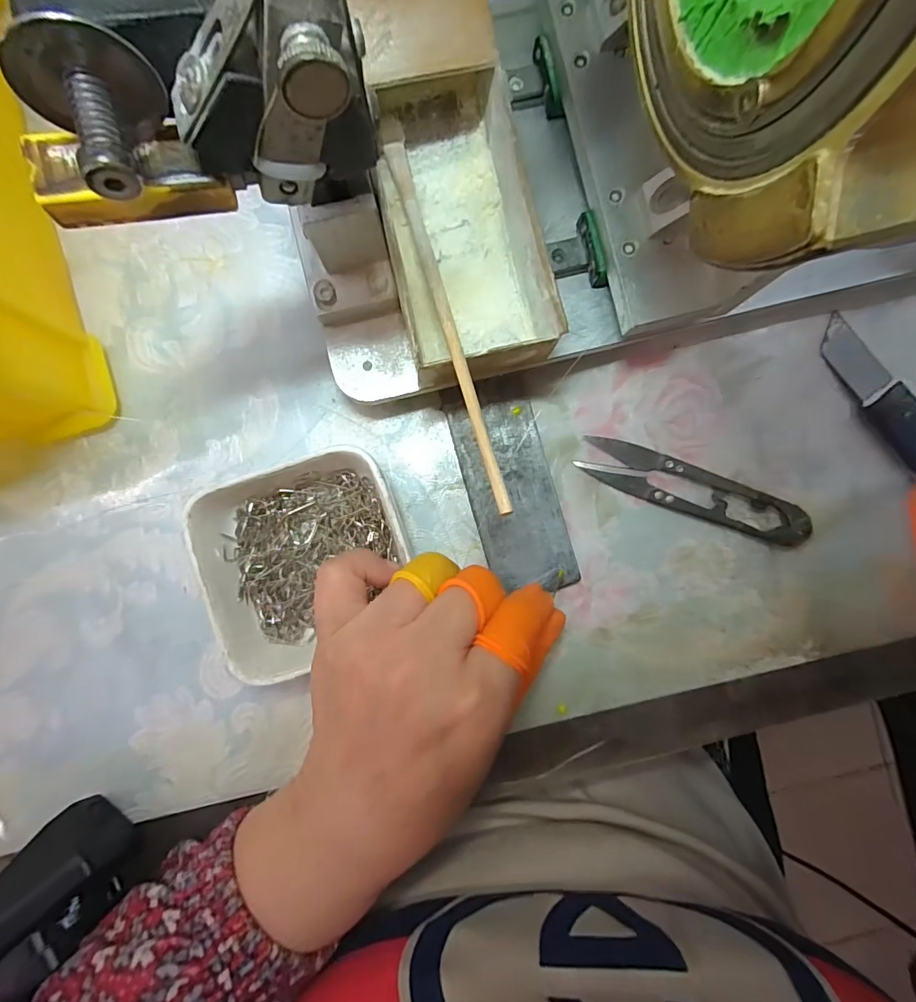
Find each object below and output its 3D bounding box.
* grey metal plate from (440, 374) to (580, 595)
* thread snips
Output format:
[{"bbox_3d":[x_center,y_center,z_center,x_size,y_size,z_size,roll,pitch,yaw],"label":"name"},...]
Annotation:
[{"bbox_3d":[0.024,-0.007,0.210,0.038,0.006,0.095,-15,90,-1],"label":"grey metal plate"},{"bbox_3d":[0.104,-0.005,0.207,0.099,0.012,0.020,20,90,-1],"label":"thread snips"}]

